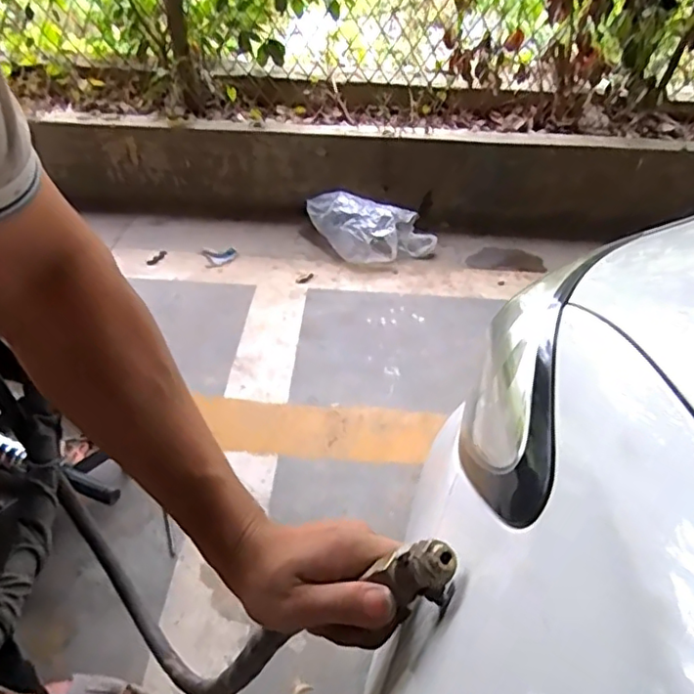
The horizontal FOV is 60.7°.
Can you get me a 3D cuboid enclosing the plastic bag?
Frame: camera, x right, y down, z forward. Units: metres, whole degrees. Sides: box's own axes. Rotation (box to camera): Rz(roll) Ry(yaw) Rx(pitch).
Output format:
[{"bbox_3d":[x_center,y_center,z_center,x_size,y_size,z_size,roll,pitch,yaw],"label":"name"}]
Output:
[{"bbox_3d":[0.070,-0.350,1.783,0.390,0.174,0.155,8,42,8],"label":"plastic bag"}]

